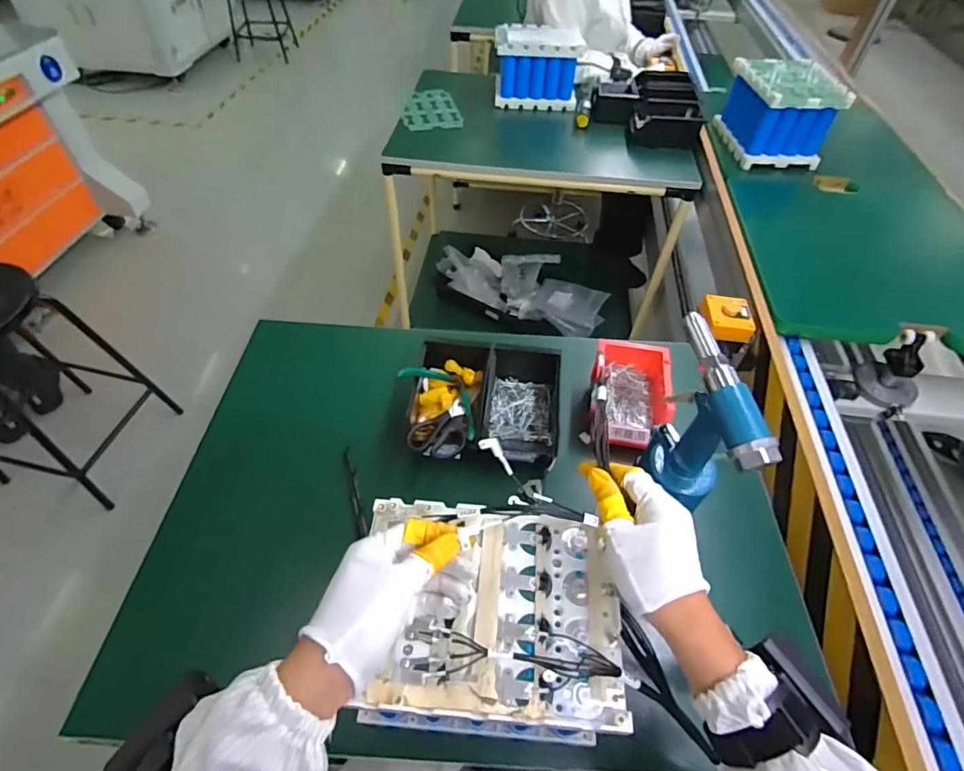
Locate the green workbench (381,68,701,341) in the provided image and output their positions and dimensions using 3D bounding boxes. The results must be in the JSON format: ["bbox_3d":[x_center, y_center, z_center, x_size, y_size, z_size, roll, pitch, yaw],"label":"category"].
[{"bbox_3d":[0.173,-0.553,1.760,0.883,0.768,0.616,4,51,2],"label":"green workbench"}]

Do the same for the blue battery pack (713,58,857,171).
[{"bbox_3d":[0.738,-0.689,1.252,0.198,0.177,0.240,-2,51,-3],"label":"blue battery pack"}]

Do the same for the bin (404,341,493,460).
[{"bbox_3d":[-0.052,0.023,0.726,0.114,0.067,0.200,8,51,5],"label":"bin"}]

